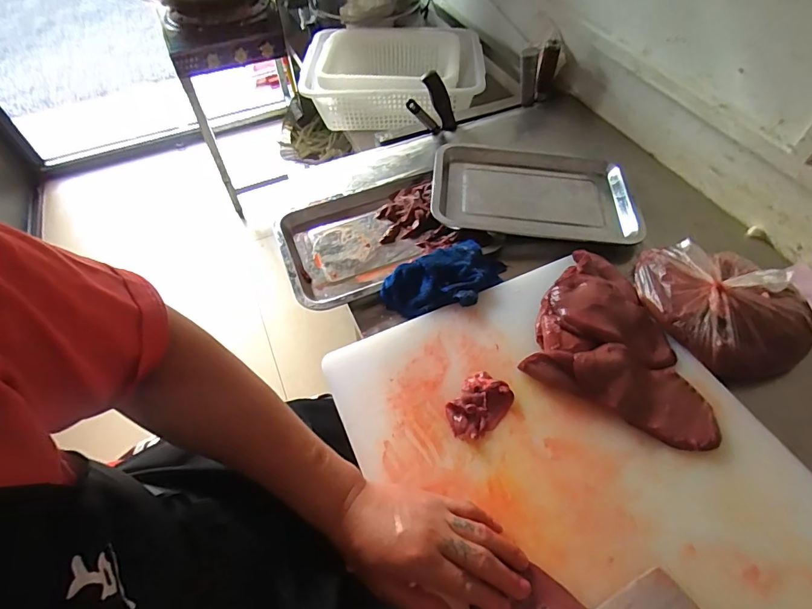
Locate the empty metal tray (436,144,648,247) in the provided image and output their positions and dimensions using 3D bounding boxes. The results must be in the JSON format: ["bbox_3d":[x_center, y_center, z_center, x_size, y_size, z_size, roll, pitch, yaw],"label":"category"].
[{"bbox_3d":[0.198,-0.178,0.699,0.307,0.031,0.211,3,54,5],"label":"empty metal tray"}]

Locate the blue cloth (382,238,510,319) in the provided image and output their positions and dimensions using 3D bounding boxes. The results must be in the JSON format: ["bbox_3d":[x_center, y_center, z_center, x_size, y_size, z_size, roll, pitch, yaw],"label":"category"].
[{"bbox_3d":[0.058,-0.036,0.587,0.170,0.039,0.085,-26,57,-15],"label":"blue cloth"}]

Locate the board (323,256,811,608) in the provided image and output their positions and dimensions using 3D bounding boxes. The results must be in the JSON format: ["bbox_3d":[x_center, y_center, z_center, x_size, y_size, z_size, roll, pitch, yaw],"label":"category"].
[{"bbox_3d":[0.196,0.209,0.406,0.386,0.035,0.588,-22,56,-11],"label":"board"}]

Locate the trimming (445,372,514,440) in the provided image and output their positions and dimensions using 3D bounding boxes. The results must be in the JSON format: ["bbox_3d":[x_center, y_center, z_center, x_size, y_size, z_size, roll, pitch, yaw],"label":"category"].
[{"bbox_3d":[0.078,0.109,0.479,0.052,0.012,0.075,31,61,22],"label":"trimming"}]

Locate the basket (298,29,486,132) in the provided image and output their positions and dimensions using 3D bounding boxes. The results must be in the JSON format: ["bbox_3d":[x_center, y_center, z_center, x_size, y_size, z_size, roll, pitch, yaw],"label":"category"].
[{"bbox_3d":[-0.026,-0.518,1.014,0.375,0.120,0.301,-3,54,0],"label":"basket"}]

